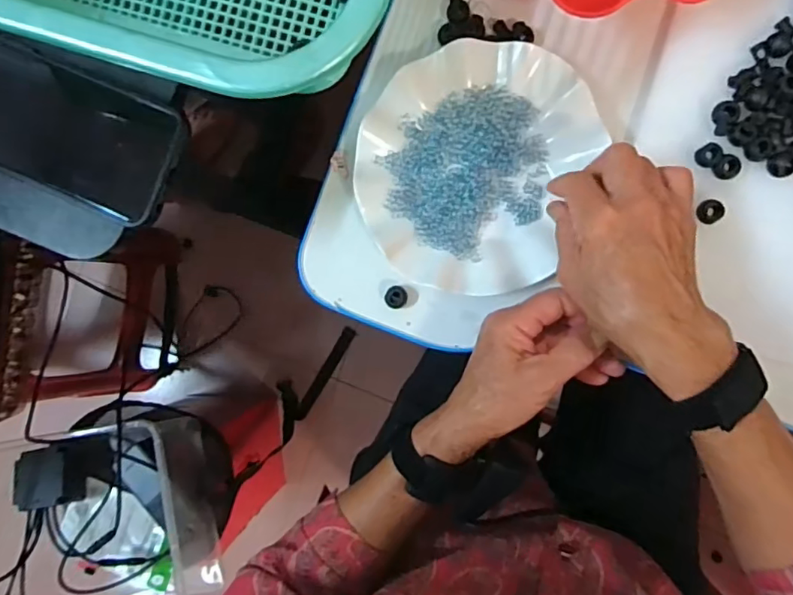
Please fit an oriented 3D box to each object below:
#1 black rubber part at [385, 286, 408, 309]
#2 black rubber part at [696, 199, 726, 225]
[{"bbox_3d":[0.000,0.000,0.423,0.017,0.009,0.018,0,91,5],"label":"black rubber part"},{"bbox_3d":[0.228,-0.062,0.390,0.016,0.012,0.017,0,91,5],"label":"black rubber part"}]

